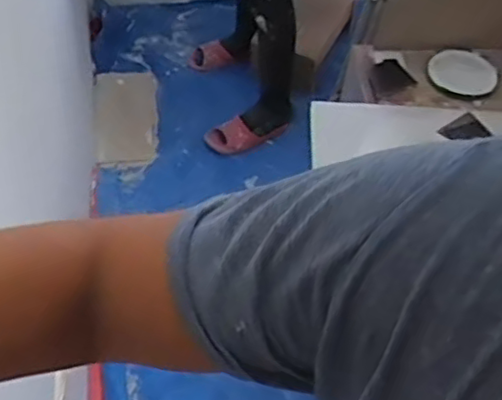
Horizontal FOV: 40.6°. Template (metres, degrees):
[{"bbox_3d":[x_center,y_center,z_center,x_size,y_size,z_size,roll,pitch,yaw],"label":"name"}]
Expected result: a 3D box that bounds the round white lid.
[{"bbox_3d":[0.541,-0.320,1.714,0.215,0.110,0.021,4,8,-19],"label":"round white lid"}]

